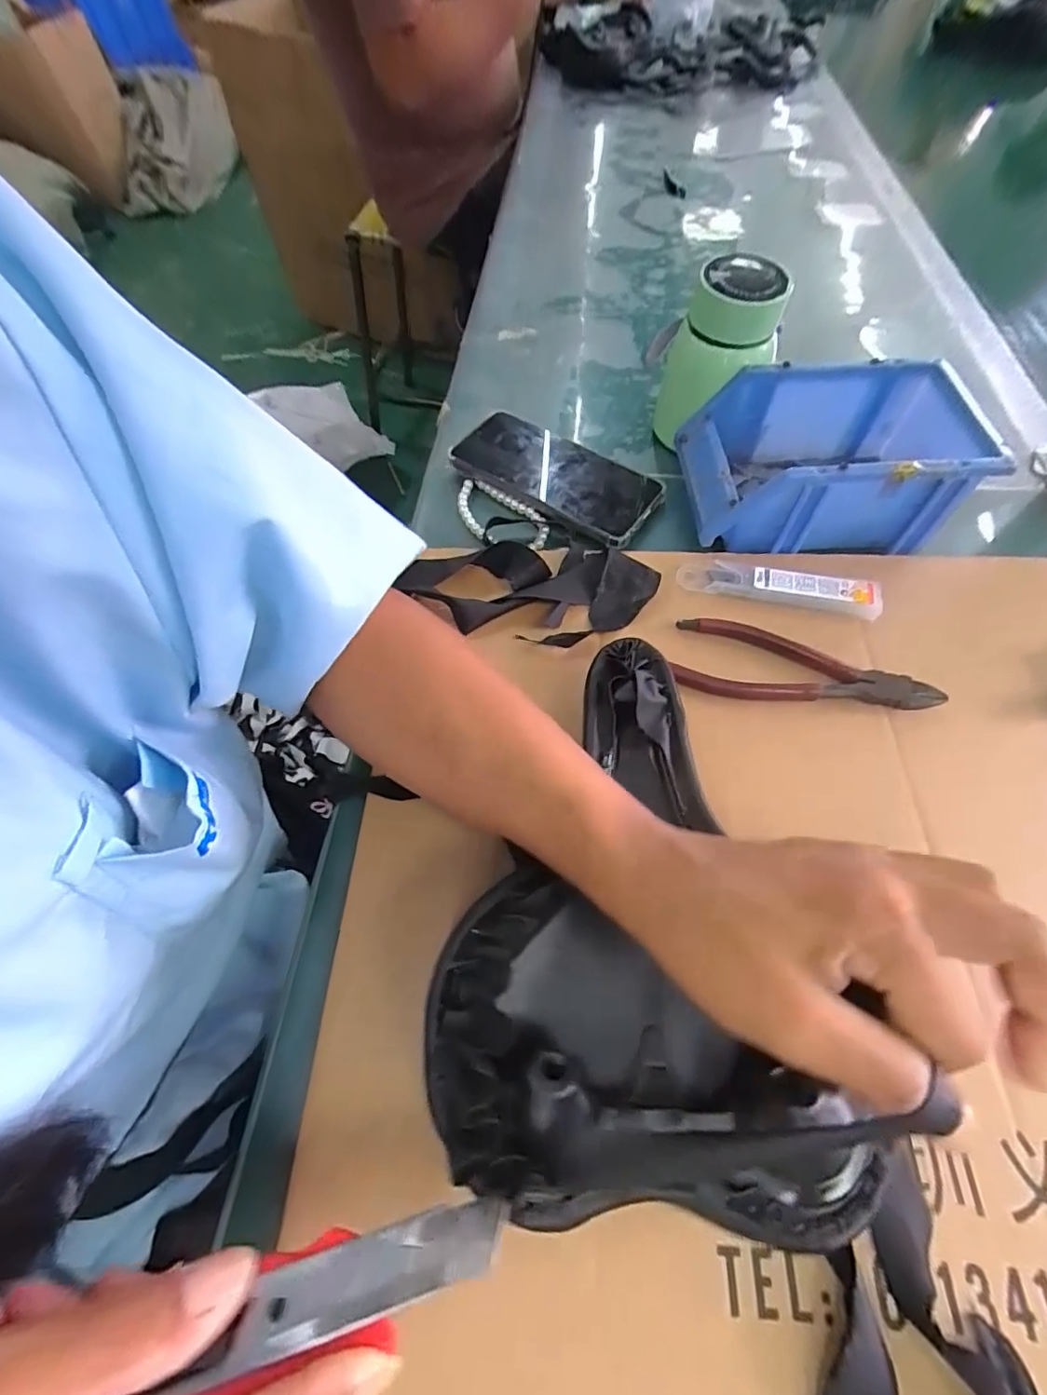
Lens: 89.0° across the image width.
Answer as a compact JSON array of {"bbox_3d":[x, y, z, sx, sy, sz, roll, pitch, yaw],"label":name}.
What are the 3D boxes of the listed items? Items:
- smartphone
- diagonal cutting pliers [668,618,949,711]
[{"bbox_3d":[0.025,-0.175,0.417,0.157,0.010,0.079,32,63,14],"label":"smartphone"},{"bbox_3d":[0.170,-0.018,0.325,0.151,0.008,0.050,10,62,7],"label":"diagonal cutting pliers"}]

